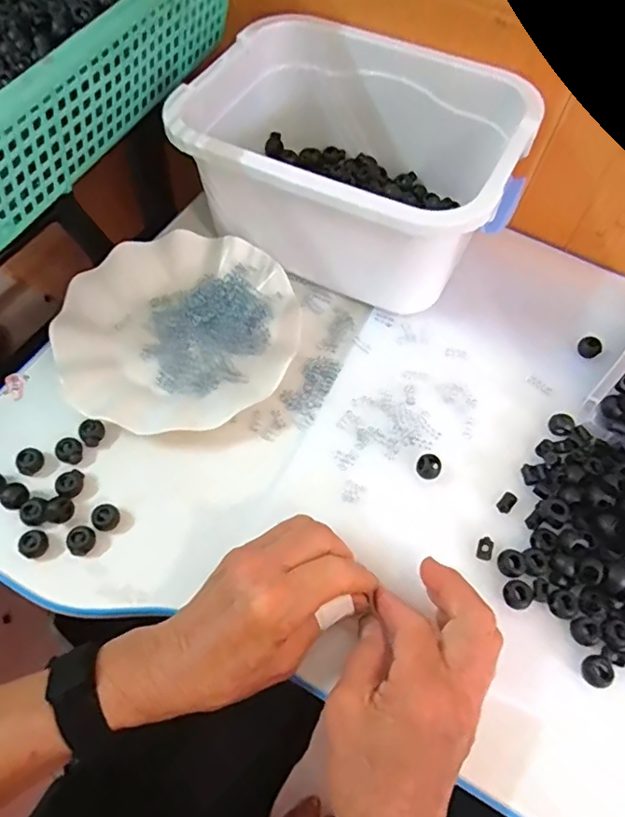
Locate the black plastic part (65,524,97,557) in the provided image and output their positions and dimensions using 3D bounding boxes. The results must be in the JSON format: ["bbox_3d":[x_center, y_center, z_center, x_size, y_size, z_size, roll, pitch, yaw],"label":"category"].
[{"bbox_3d":[-0.150,0.086,0.366,0.015,0.015,0.019,30,63,12],"label":"black plastic part"}]

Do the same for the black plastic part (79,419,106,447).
[{"bbox_3d":[-0.157,0.018,0.404,0.017,0.012,0.016,-33,69,-20],"label":"black plastic part"}]

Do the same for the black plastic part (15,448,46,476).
[{"bbox_3d":[-0.196,0.036,0.391,0.017,0.012,0.018,0,64,1],"label":"black plastic part"}]

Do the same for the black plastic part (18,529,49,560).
[{"bbox_3d":[-0.180,0.087,0.364,0.015,0.015,0.016,-21,65,-15],"label":"black plastic part"}]

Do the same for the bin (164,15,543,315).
[{"bbox_3d":[0.033,-0.204,0.460,0.260,0.110,0.189,24,65,9],"label":"bin"}]

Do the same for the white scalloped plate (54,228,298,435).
[{"bbox_3d":[-0.103,-0.062,0.439,0.176,0.019,0.176,2,61,-3],"label":"white scalloped plate"}]

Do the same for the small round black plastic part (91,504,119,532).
[{"bbox_3d":[-0.137,0.073,0.374,0.013,0.016,0.016,6,61,-1],"label":"small round black plastic part"}]

